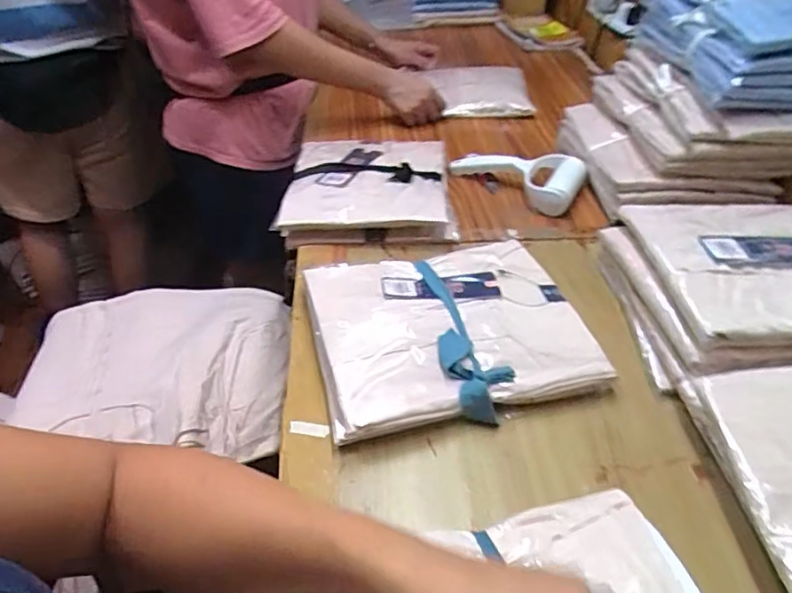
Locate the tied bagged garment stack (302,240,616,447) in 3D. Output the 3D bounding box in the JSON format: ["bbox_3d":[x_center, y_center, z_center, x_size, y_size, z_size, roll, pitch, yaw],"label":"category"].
[{"bbox_3d":[0.052,0.023,0.552,0.258,0.042,0.214,-9,42,-11],"label":"tied bagged garment stack"}]

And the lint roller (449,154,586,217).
[{"bbox_3d":[0.170,-0.172,0.819,0.189,0.049,0.121,18,44,19],"label":"lint roller"}]

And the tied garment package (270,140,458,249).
[{"bbox_3d":[-0.035,-0.153,0.765,0.210,0.041,0.232,1,41,0],"label":"tied garment package"}]

